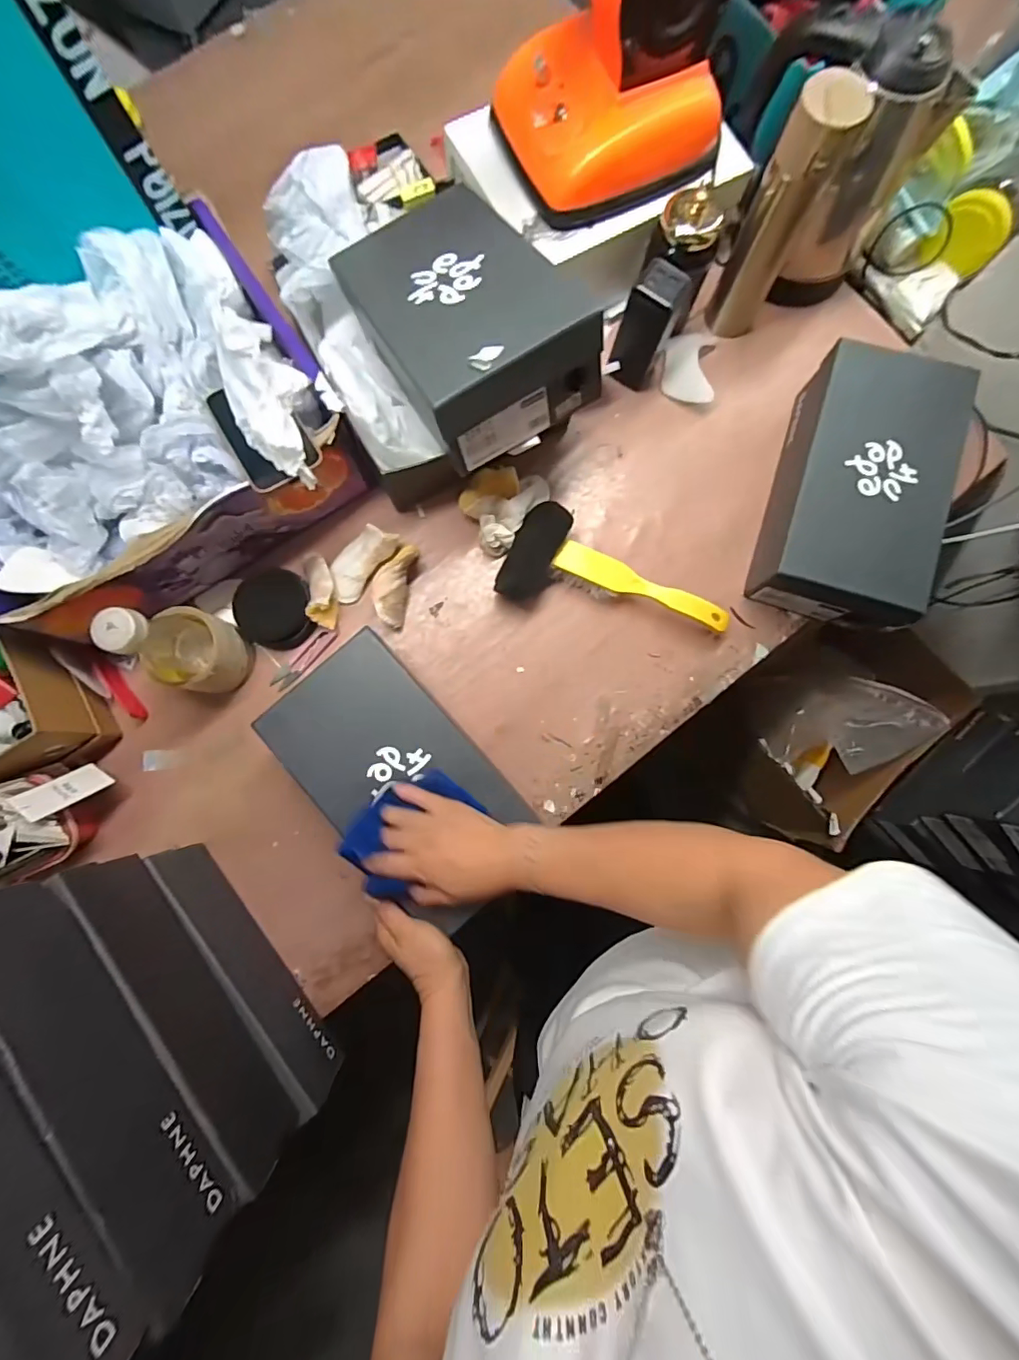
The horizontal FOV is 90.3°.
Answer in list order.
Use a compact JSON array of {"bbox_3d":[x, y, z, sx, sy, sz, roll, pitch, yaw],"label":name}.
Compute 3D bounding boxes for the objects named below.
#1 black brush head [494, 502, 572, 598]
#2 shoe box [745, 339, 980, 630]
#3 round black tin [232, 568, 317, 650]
[{"bbox_3d":[0.030,-0.155,0.624,0.056,0.050,0.120,25,84,2],"label":"black brush head"},{"bbox_3d":[0.405,-0.223,0.593,0.160,0.105,0.295,17,84,2],"label":"shoe box"},{"bbox_3d":[-0.282,-0.086,0.611,0.097,0.026,0.088,32,84,3],"label":"round black tin"}]

